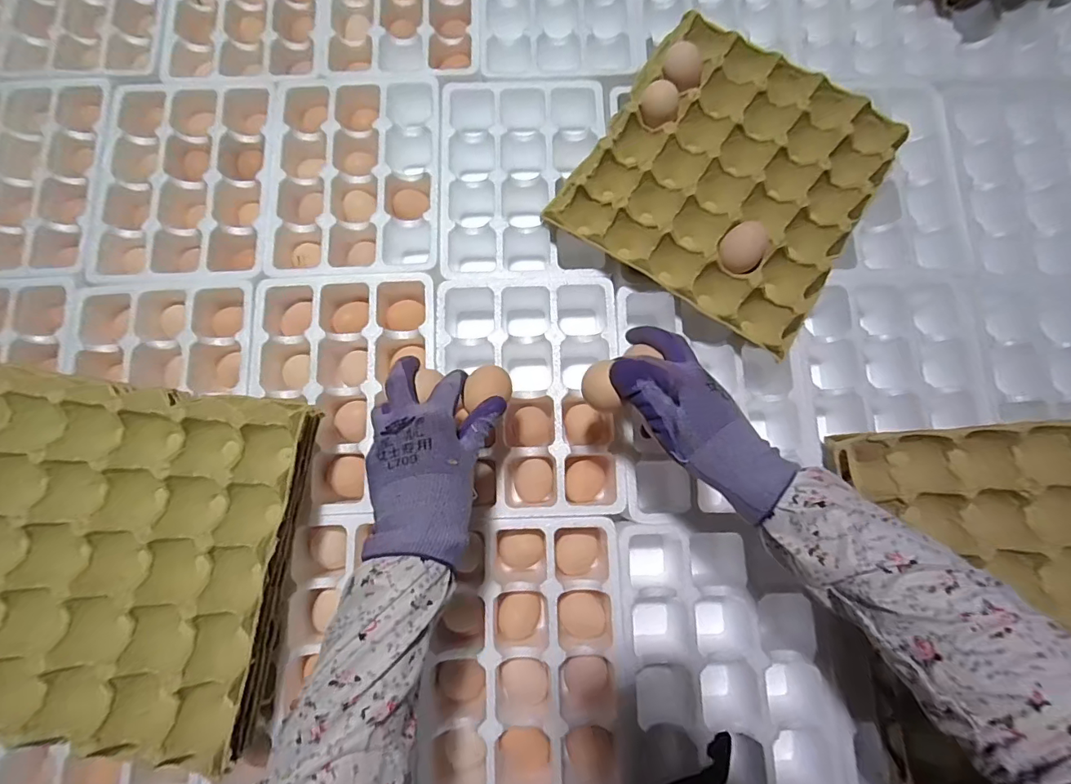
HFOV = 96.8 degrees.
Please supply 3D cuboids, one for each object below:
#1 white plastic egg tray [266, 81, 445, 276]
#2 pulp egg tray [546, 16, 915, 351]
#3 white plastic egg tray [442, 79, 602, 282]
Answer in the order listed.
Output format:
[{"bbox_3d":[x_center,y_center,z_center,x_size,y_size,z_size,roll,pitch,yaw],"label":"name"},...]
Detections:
[{"bbox_3d":[-0.207,-0.245,0.552,0.189,0.053,0.244,-2,79,-1],"label":"white plastic egg tray"},{"bbox_3d":[0.207,-0.225,0.507,0.276,0.053,0.298,34,80,6],"label":"pulp egg tray"},{"bbox_3d":[-0.014,-0.241,0.562,0.183,0.065,0.239,-2,79,-1],"label":"white plastic egg tray"}]

